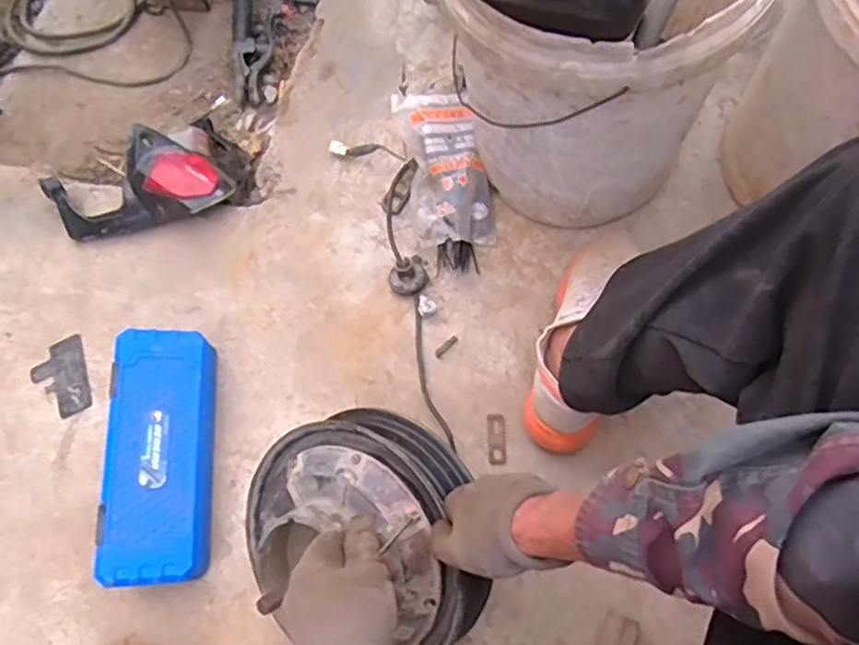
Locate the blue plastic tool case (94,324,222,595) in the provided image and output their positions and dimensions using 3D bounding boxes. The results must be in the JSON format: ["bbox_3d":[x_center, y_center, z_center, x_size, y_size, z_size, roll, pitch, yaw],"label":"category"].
[{"bbox_3d":[-0.341,0.165,0.838,0.128,0.068,0.315,2,69,-22],"label":"blue plastic tool case"}]

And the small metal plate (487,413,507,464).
[{"bbox_3d":[0.084,0.146,0.825,0.021,0.004,0.064,-1,72,1],"label":"small metal plate"}]

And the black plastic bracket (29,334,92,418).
[{"bbox_3d":[-0.536,0.081,0.961,0.083,0.017,0.119,-28,74,-7],"label":"black plastic bracket"}]

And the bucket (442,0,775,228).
[{"bbox_3d":[0.177,-0.332,0.706,0.293,0.460,0.309,0,72,1],"label":"bucket"}]

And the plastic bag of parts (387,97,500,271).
[{"bbox_3d":[0.023,-0.203,0.906,0.112,0.058,0.257,-13,85,-3],"label":"plastic bag of parts"}]

